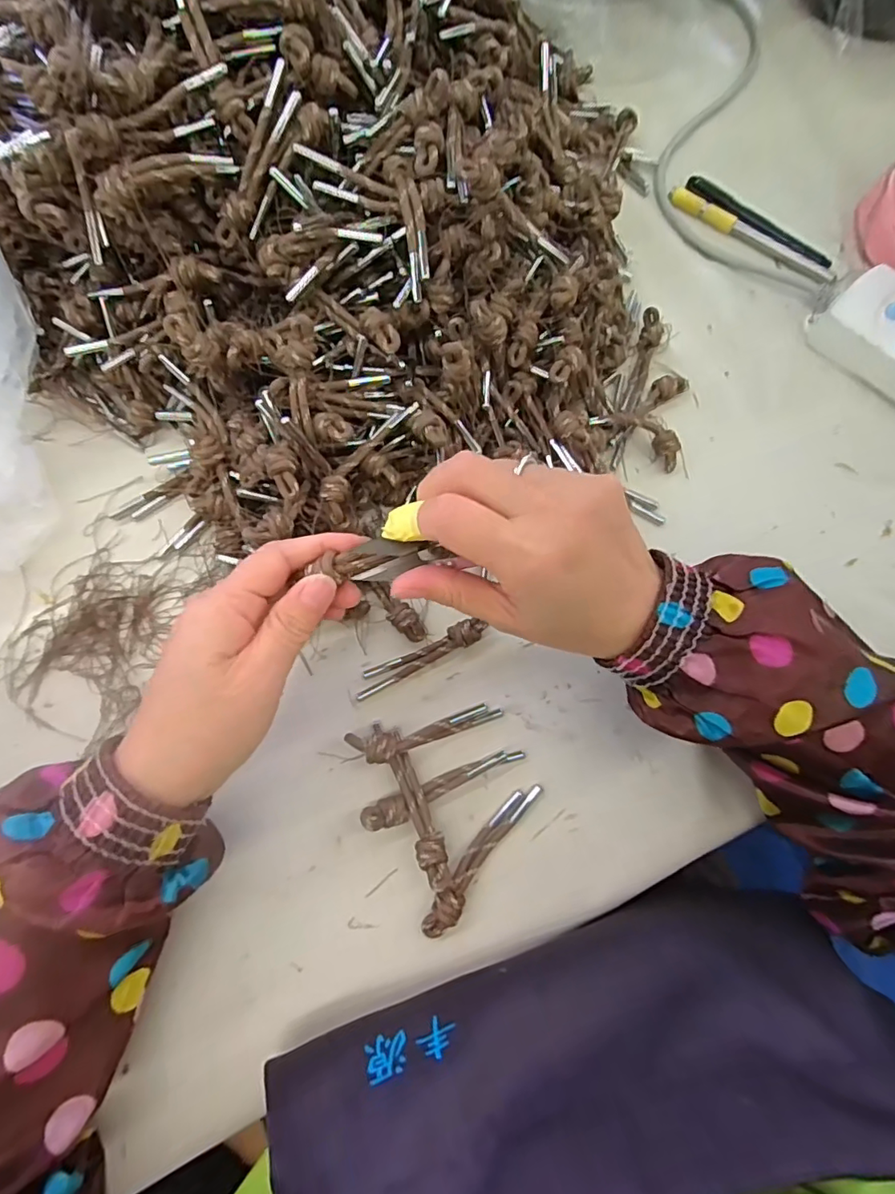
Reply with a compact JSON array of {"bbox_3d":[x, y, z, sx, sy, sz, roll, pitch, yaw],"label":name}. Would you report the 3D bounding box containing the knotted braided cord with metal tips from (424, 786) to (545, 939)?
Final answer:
[{"bbox_3d":[0.019,0.136,0.282,0.015,0.015,0.092,37,76,9],"label":"knotted braided cord with metal tips"}]

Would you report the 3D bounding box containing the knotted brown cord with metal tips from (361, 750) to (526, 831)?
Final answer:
[{"bbox_3d":[0.000,0.103,0.291,0.091,0.020,0.015,-21,75,-8],"label":"knotted brown cord with metal tips"}]

